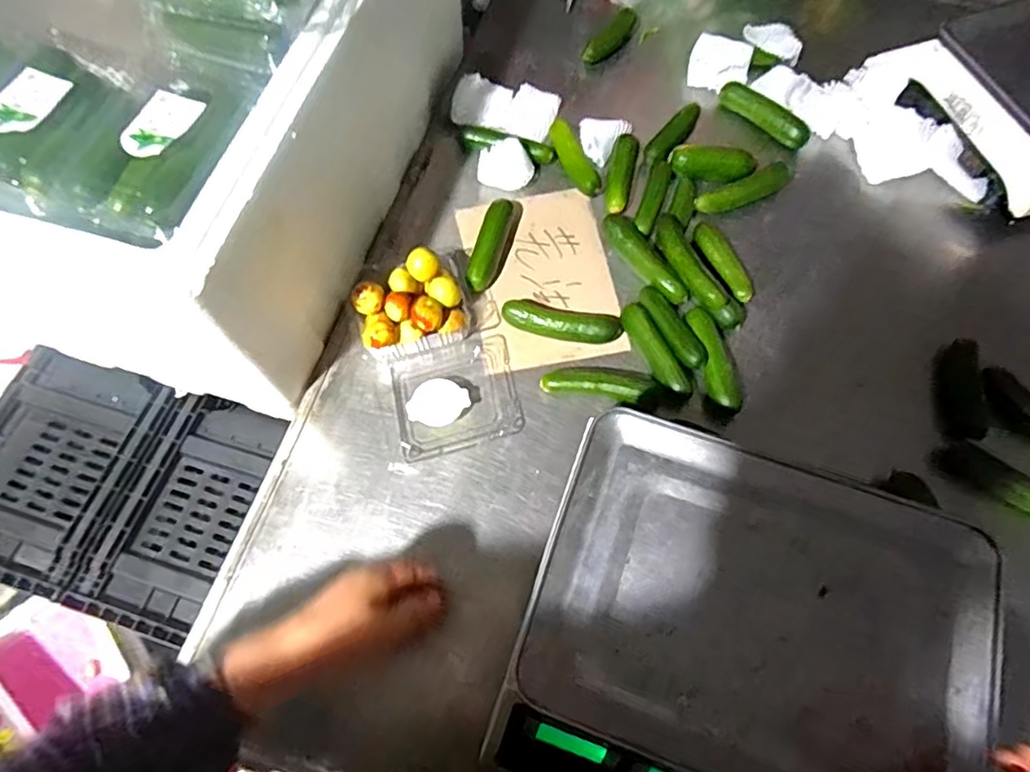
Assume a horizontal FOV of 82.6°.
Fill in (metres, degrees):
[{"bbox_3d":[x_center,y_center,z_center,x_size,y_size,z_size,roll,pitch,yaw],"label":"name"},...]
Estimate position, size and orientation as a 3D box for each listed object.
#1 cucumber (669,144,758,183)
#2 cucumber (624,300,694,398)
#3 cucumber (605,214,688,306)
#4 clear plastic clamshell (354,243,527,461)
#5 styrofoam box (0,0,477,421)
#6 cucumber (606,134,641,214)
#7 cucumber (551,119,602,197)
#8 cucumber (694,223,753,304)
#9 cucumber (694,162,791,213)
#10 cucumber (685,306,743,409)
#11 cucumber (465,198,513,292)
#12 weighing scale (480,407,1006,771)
[{"bbox_3d":[0.248,-0.277,0.740,0.101,0.036,0.039,11,67,5],"label":"cucumber"},{"bbox_3d":[0.152,-0.039,0.635,0.031,0.029,0.113,-27,69,-11],"label":"cucumber"},{"bbox_3d":[0.153,-0.149,0.686,0.035,0.034,0.133,-33,70,-13],"label":"cucumber"},{"bbox_3d":[-0.085,-0.044,0.632,0.150,0.061,0.220,-14,67,-5],"label":"clear plastic clamshell"},{"bbox_3d":[-0.350,-0.347,0.653,0.437,0.283,0.590,16,67,8],"label":"styrofoam box"},{"bbox_3d":[0.133,-0.264,0.735,0.032,0.031,0.114,12,67,6],"label":"cucumber"},{"bbox_3d":[0.074,-0.292,0.756,0.027,0.027,0.120,-21,68,-8],"label":"cucumber"},{"bbox_3d":[0.246,-0.145,0.694,0.027,0.022,0.108,-21,68,-8],"label":"cucumber"},{"bbox_3d":[0.284,-0.242,0.732,0.120,0.034,0.028,-22,68,-9],"label":"cucumber"},{"bbox_3d":[0.217,-0.030,0.647,0.030,0.029,0.120,-7,66,-3],"label":"cucumber"},{"bbox_3d":[-0.029,-0.167,0.703,0.032,0.033,0.120,11,67,6],"label":"cucumber"},{"bbox_3d":[0.176,0.220,0.483,0.330,0.118,0.305,18,68,9],"label":"weighing scale"}]

